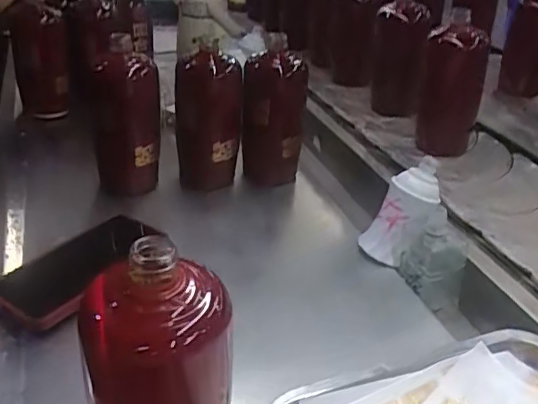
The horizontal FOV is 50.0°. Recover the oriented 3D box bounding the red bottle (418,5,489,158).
[{"bbox_3d":[0.251,-0.156,0.798,0.083,0.166,0.077,13,33,20],"label":"red bottle"}]

